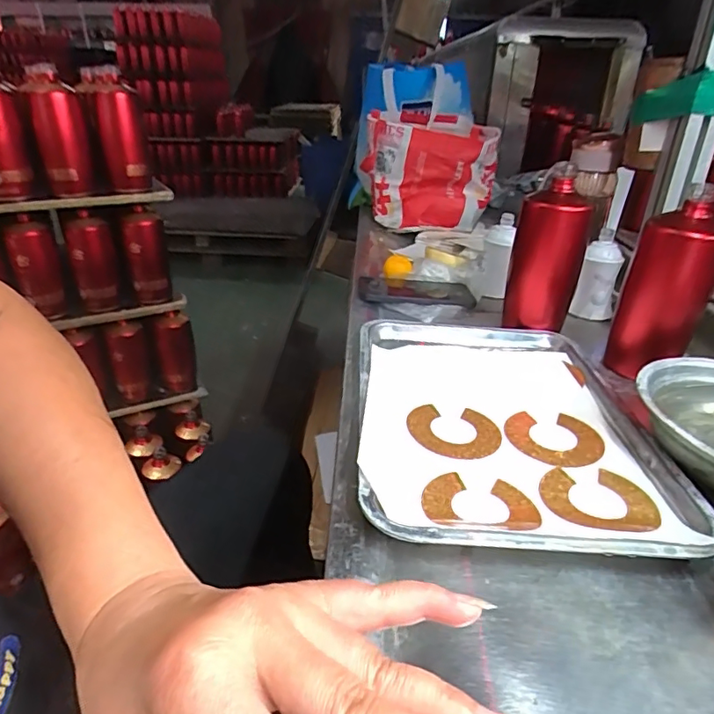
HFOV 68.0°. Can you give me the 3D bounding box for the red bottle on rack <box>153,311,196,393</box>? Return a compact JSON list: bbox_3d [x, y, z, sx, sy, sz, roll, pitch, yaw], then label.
[{"bbox_3d":[-0.401,-0.015,1.166,0.080,0.186,0.063,-9,32,-16],"label":"red bottle on rack"}]

